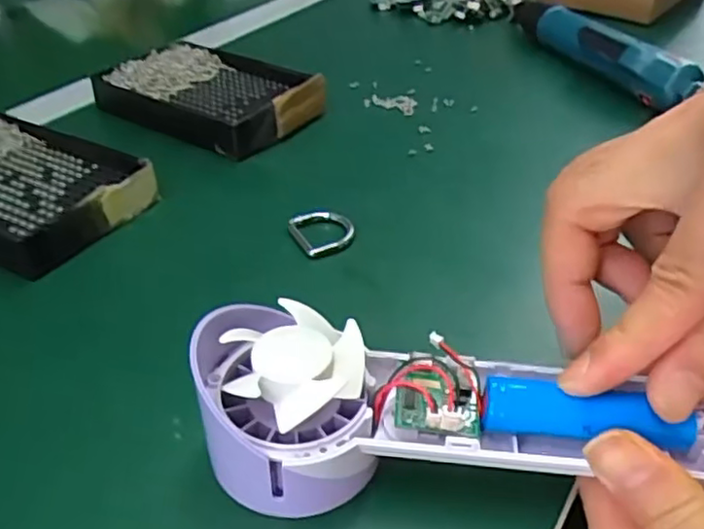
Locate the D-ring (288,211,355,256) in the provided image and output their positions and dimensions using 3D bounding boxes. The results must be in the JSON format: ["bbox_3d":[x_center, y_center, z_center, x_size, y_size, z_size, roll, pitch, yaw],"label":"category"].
[{"bbox_3d":[-0.014,-0.018,0.354,0.031,0.007,0.031,-17,41,-20],"label":"D-ring"}]

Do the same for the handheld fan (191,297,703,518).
[{"bbox_3d":[0.033,0.050,0.228,0.171,0.044,0.055,4,38,3],"label":"handheld fan"}]

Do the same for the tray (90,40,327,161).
[{"bbox_3d":[-0.095,-0.117,0.462,0.137,0.031,0.088,22,43,26],"label":"tray"}]

